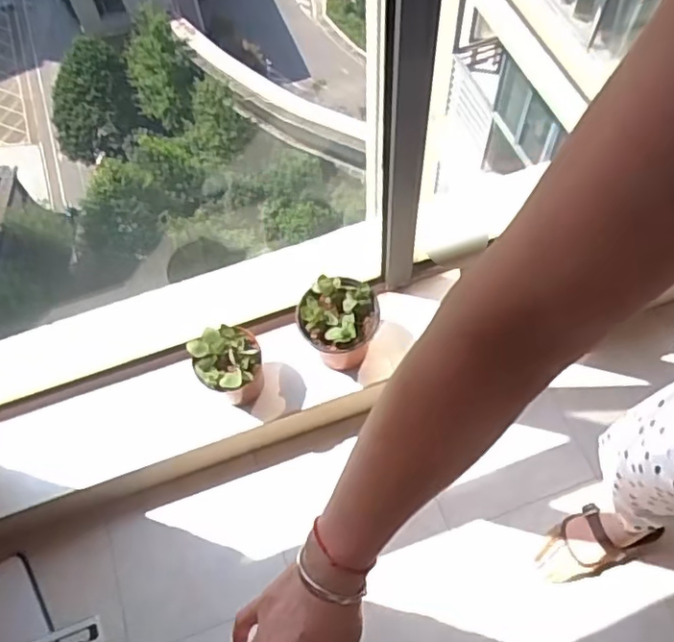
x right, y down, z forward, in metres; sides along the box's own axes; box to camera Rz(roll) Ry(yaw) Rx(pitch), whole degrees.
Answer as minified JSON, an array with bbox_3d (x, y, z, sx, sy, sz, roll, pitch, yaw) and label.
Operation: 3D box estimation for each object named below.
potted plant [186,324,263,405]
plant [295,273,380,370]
[{"bbox_3d":[-0.186,0.083,1.101,0.113,0.118,0.114,-1,63,2],"label":"potted plant"},{"bbox_3d":[0.006,0.011,1.105,0.138,0.157,0.124,-8,63,-1],"label":"plant"}]

